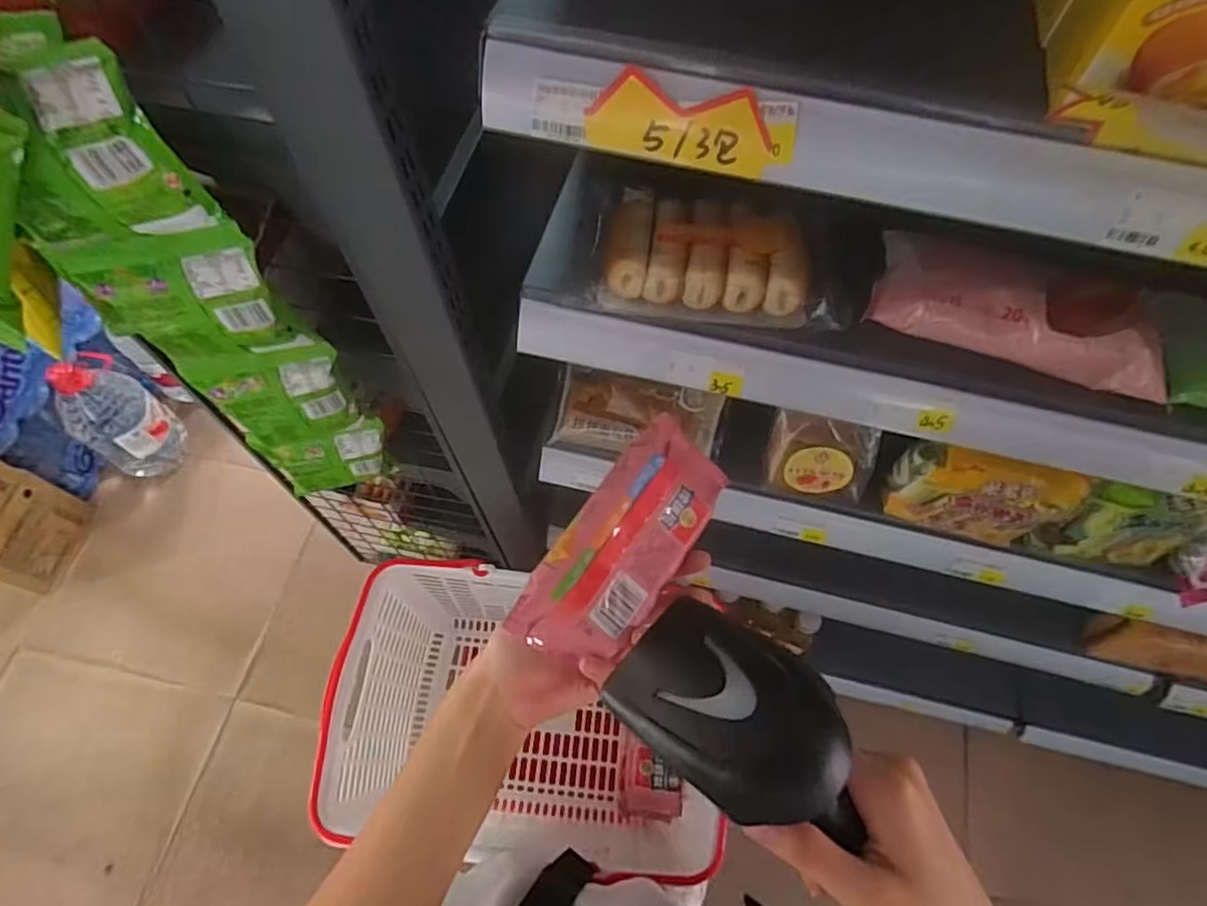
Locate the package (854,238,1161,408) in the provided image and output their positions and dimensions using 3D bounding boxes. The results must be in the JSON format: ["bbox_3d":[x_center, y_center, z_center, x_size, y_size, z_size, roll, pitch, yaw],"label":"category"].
[{"bbox_3d":[0.304,-0.104,0.474,0.196,0.051,0.084,22,65,10],"label":"package"}]

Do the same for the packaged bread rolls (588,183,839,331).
[{"bbox_3d":[0.085,-0.153,0.508,0.175,0.049,0.103,9,63,4],"label":"packaged bread rolls"}]

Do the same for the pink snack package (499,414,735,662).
[{"bbox_3d":[0.009,0.050,0.383,0.065,0.032,0.151,46,67,-12],"label":"pink snack package"}]

